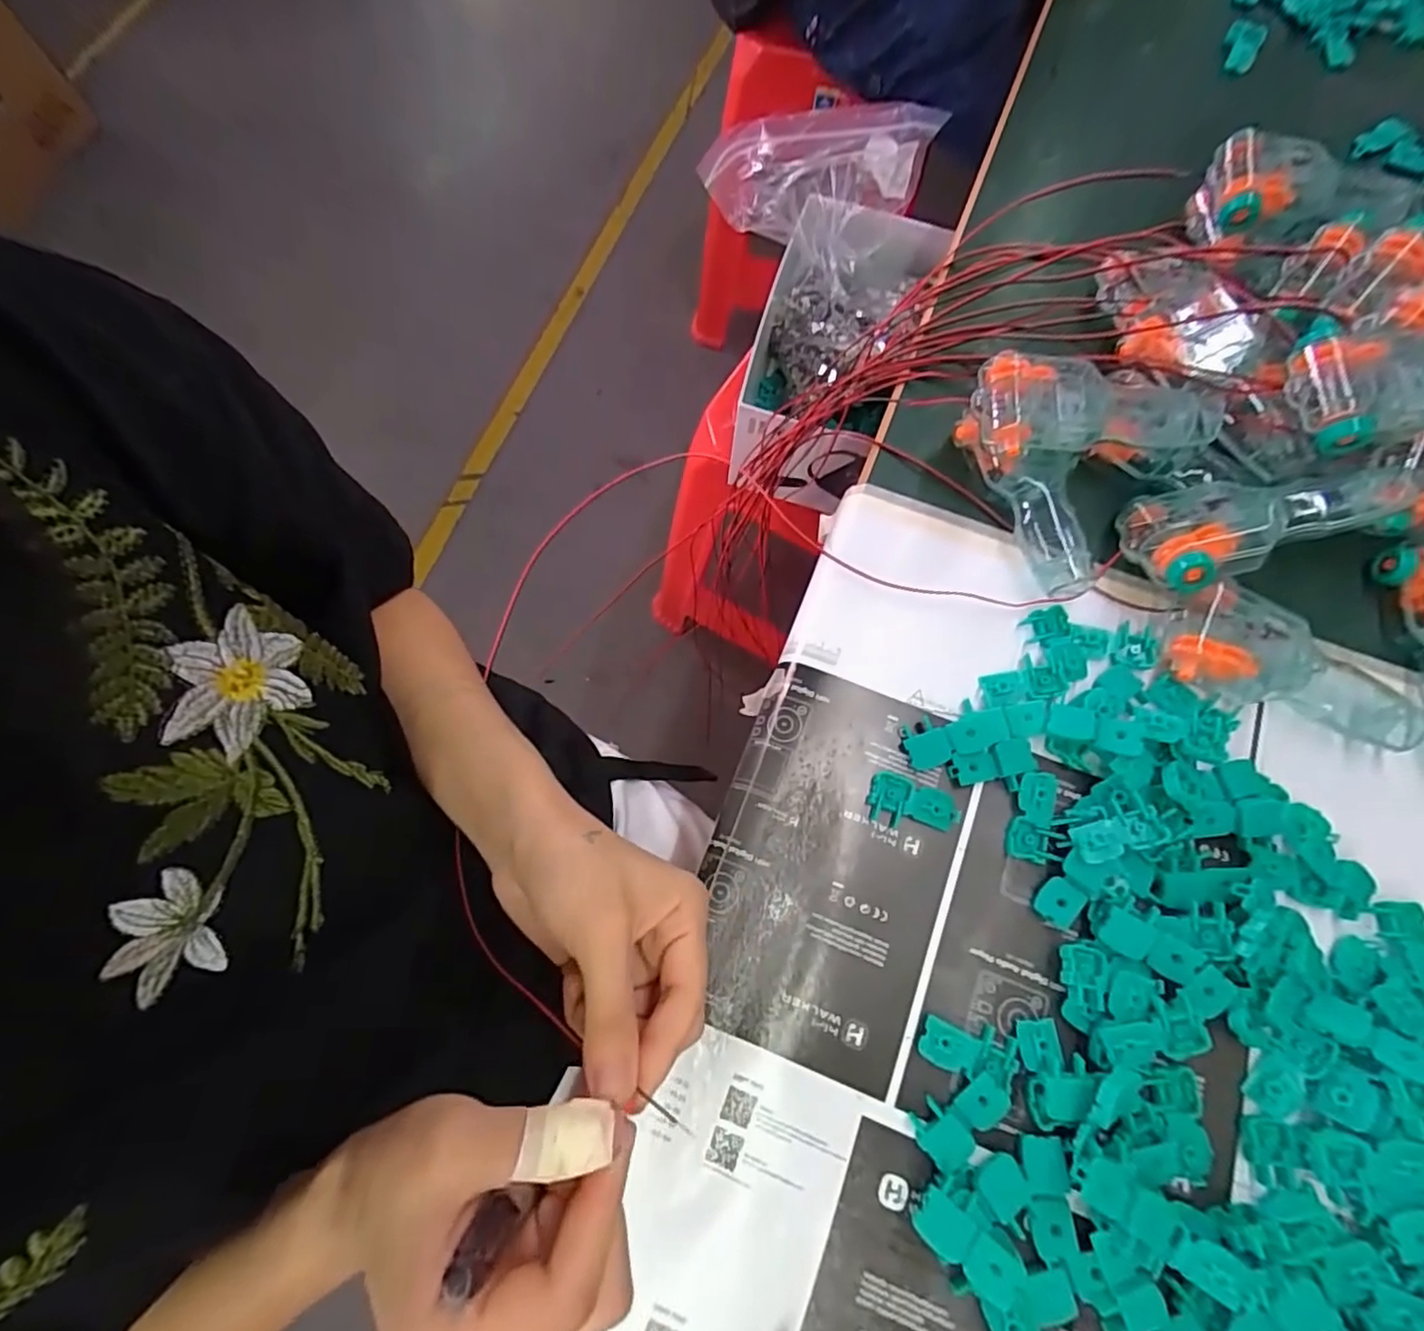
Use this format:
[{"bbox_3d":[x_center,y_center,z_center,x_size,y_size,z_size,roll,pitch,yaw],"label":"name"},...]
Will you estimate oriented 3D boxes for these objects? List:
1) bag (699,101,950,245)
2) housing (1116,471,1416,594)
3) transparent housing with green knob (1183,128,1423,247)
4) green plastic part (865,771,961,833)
[{"bbox_3d":[0.090,-0.408,0.533,0.196,0.083,0.041,-7,74,-4],"label":"bag"},{"bbox_3d":[0.288,-0.078,0.335,0.126,0.032,0.059,-12,76,10],"label":"housing"},{"bbox_3d":[0.377,-0.295,0.402,0.134,0.038,0.058,0,73,-2],"label":"transparent housing with green knob"},{"bbox_3d":[0.103,0.071,0.325,0.045,0.004,0.026,12,73,1],"label":"green plastic part"}]

